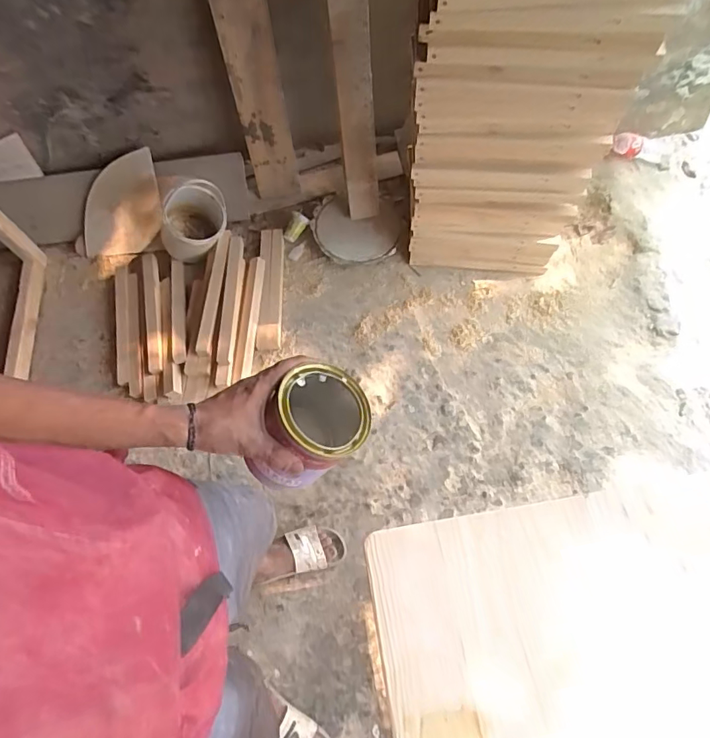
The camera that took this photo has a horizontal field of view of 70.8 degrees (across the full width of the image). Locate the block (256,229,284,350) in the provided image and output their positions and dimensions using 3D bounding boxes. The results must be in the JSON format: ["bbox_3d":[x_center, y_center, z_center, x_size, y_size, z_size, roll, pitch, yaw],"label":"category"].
[{"bbox_3d":[-0.272,-0.260,1.606,0.075,0.044,0.436,-3,67,0],"label":"block"}]

